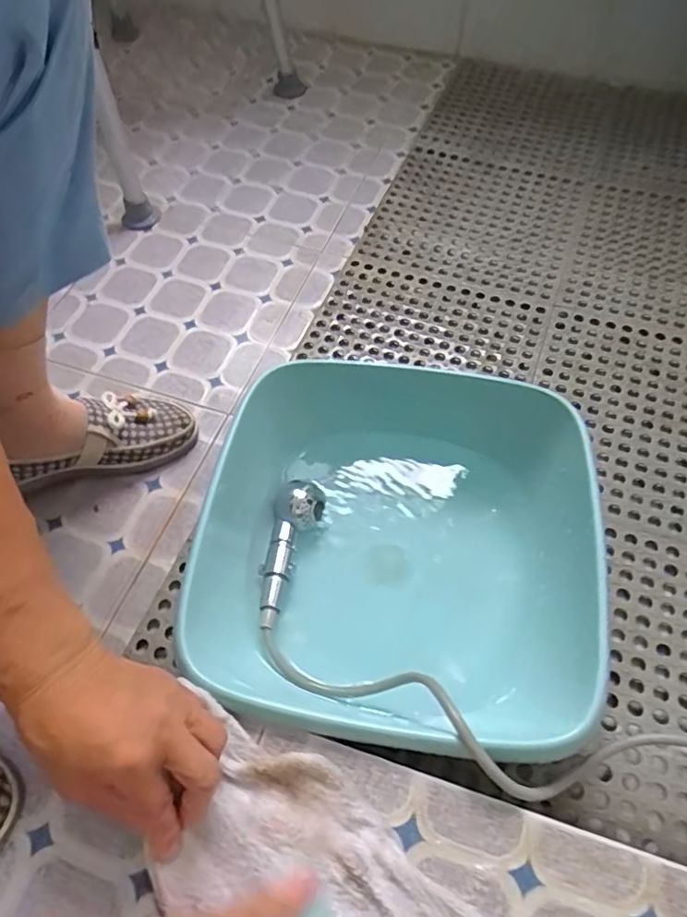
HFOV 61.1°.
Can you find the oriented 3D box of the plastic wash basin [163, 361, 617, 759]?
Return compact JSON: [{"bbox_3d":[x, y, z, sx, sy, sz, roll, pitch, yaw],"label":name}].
[{"bbox_3d":[0.049,0.078,0.530,0.335,0.133,0.309,0,57,0],"label":"plastic wash basin"}]

